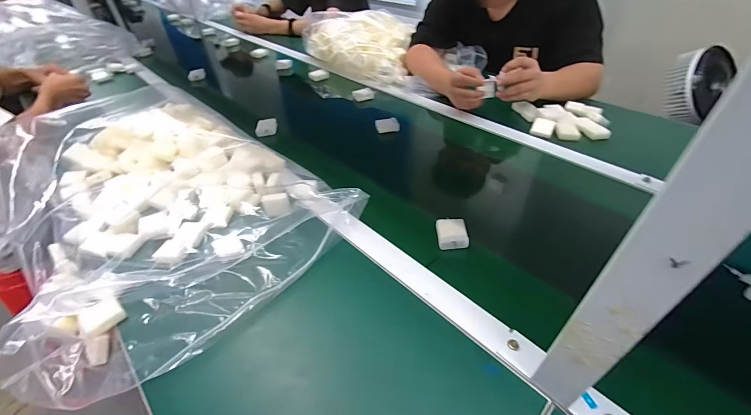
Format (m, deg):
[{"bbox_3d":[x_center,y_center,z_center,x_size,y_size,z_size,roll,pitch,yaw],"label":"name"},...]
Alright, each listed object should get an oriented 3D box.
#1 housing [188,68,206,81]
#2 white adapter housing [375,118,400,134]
[{"bbox_3d":[-0.649,-0.481,1.222,0.063,0.035,0.020,-21,10,-25],"label":"housing"},{"bbox_3d":[0.029,-0.198,0.809,0.056,0.024,0.032,-2,42,-1],"label":"white adapter housing"}]

